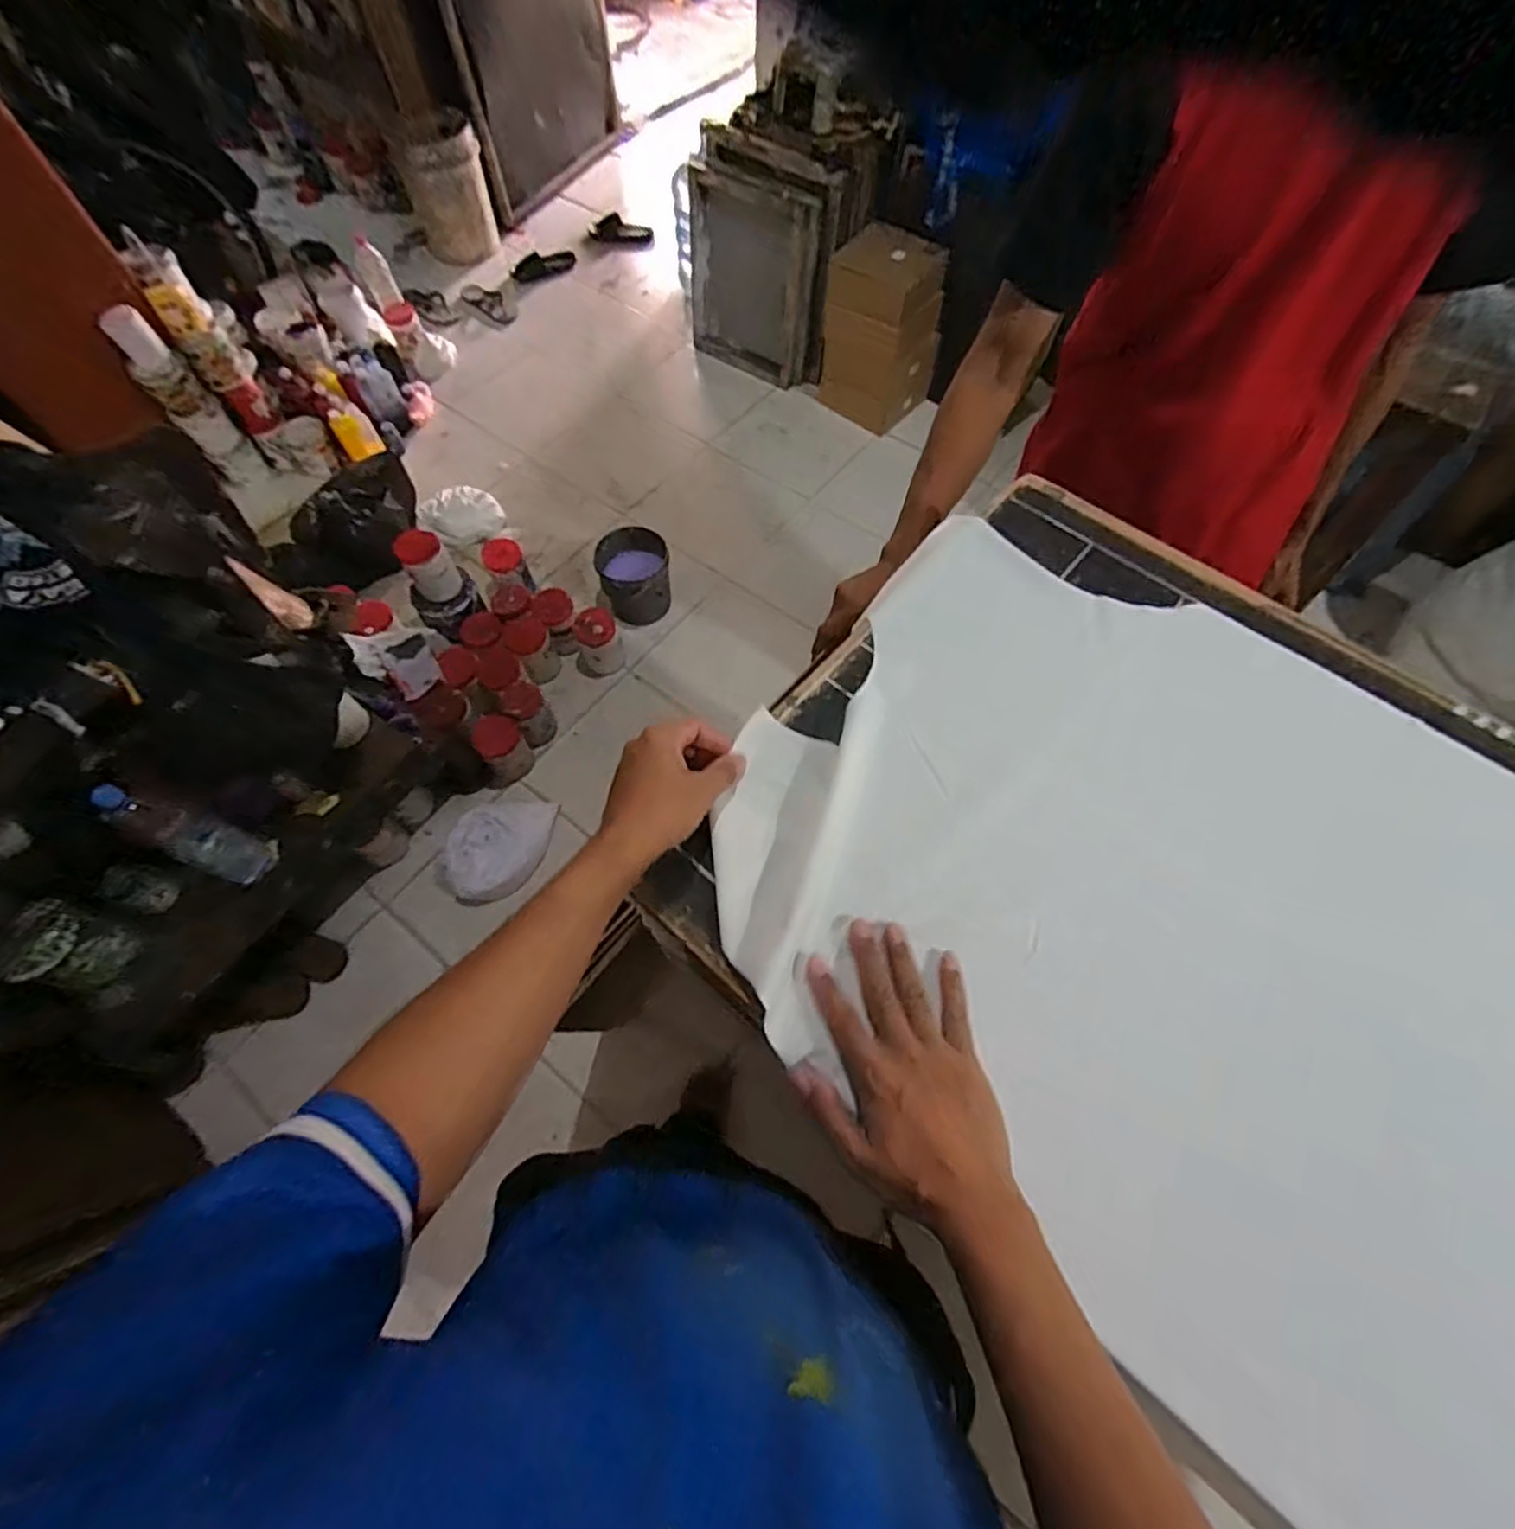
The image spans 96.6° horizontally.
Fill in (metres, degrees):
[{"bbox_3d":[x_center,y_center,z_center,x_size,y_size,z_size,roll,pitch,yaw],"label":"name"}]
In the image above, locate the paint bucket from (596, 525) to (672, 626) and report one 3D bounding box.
[{"bbox_3d":[-0.325,-0.505,1.800,0.182,0.181,0.216,-21,66,-10],"label":"paint bucket"}]

